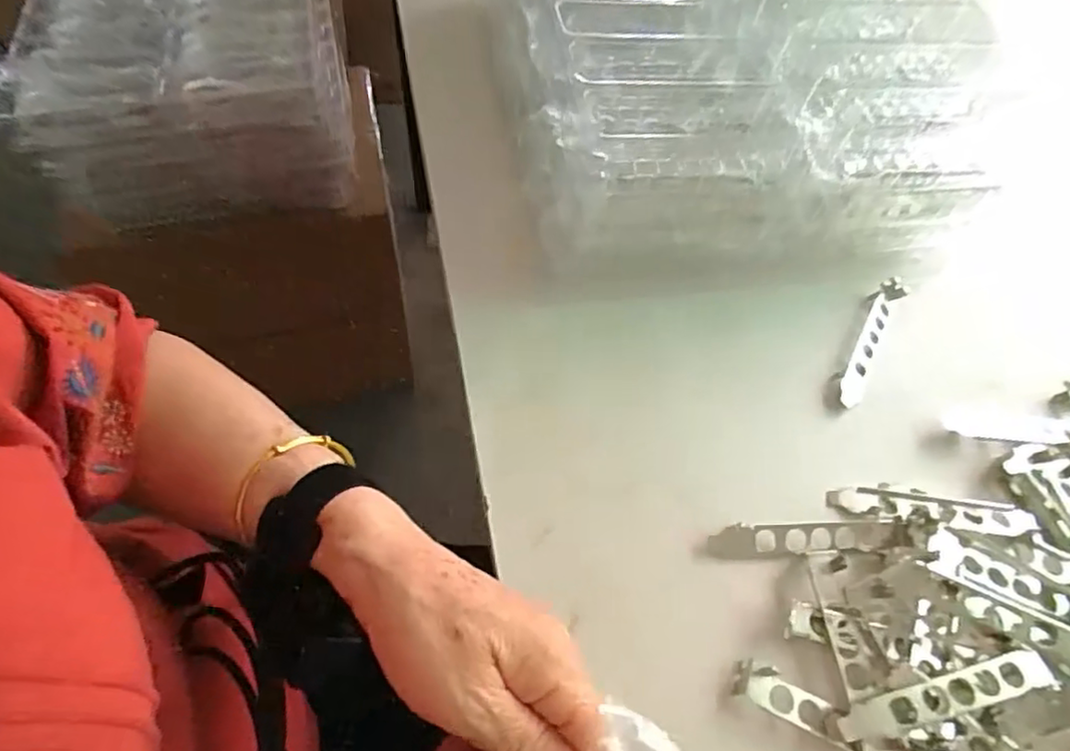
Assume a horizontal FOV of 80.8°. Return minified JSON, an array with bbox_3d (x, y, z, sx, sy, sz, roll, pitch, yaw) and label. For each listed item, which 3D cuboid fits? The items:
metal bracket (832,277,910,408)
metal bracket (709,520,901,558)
[{"bbox_3d":[0.248,-0.027,0.465,0.022,0.019,0.120,30,60,14],"label":"metal bracket"},{"bbox_3d":[0.163,0.098,0.378,0.114,0.008,0.019,0,58,-5],"label":"metal bracket"}]

